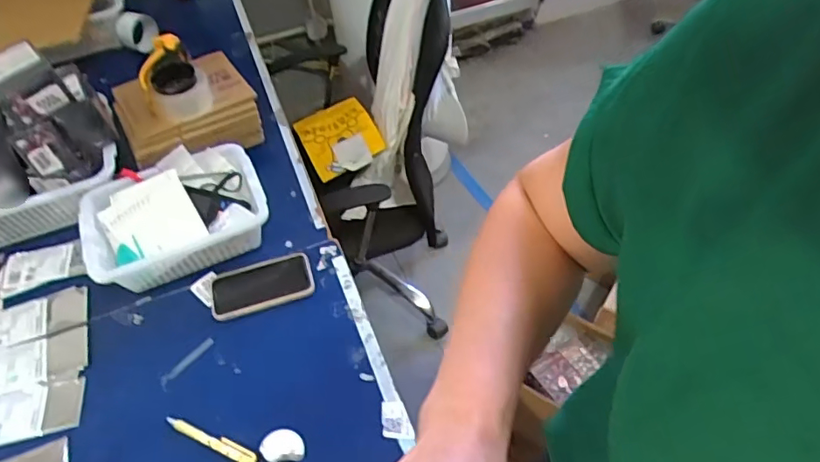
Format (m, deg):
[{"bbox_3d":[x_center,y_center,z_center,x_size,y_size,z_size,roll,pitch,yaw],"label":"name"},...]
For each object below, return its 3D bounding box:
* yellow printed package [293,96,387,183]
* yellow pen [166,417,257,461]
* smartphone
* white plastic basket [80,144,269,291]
[{"bbox_3d":[-0.178,-0.240,1.378,0.180,0.032,0.203,-26,62,-7],"label":"yellow printed package"},{"bbox_3d":[-0.248,0.259,0.688,0.136,0.011,0.018,18,54,18],"label":"yellow pen"},{"bbox_3d":[-0.223,0.082,0.834,0.150,0.013,0.080,-18,51,-9],"label":"smartphone"},{"bbox_3d":[-0.365,-0.021,0.871,0.273,0.107,0.197,-18,51,-10],"label":"white plastic basket"}]

